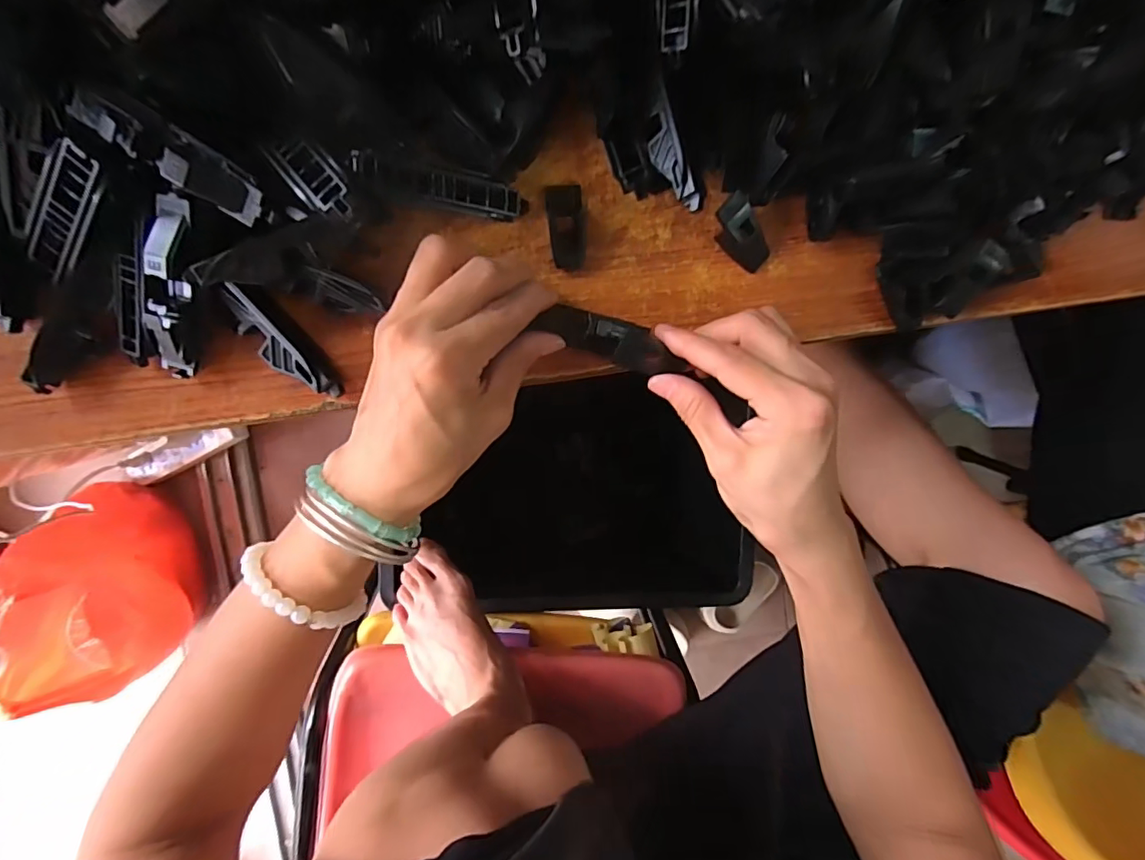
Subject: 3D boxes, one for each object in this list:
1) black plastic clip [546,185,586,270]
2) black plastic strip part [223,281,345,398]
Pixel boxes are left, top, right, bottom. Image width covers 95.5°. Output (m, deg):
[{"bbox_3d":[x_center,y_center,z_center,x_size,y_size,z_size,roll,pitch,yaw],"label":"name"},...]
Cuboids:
[{"bbox_3d":[-0.003,-0.103,0.262,0.018,0.011,0.041,-4,94,-7],"label":"black plastic clip"},{"bbox_3d":[-0.136,-0.039,0.245,0.020,0.019,0.063,-40,97,-3],"label":"black plastic strip part"}]

